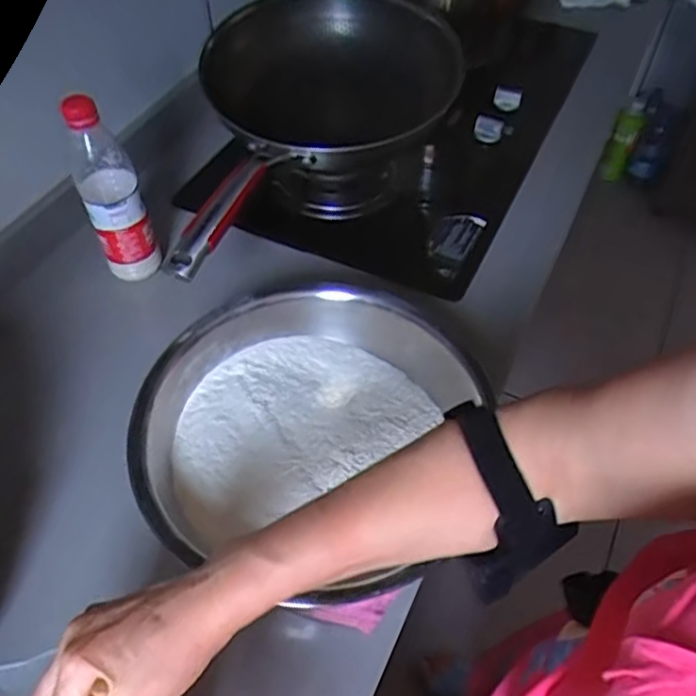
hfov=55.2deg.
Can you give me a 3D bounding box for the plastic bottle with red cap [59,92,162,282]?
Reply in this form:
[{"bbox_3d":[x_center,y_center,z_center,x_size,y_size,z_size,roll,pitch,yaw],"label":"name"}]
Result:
[{"bbox_3d":[-0.269,-0.172,0.763,0.064,0.224,0.053,-19,54,-14],"label":"plastic bottle with red cap"}]

